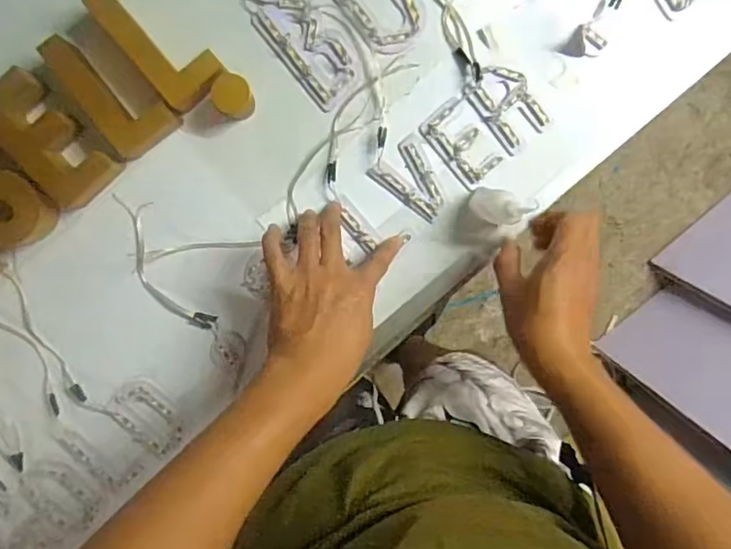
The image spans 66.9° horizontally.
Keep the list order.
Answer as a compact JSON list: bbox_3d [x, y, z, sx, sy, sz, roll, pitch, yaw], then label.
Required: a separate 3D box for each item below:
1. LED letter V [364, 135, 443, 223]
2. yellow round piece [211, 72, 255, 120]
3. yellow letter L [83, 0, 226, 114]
[{"bbox_3d":[0.050,-0.095,0.538,0.078,0.006,0.053,37,94,-9],"label":"LED letter V"},{"bbox_3d":[-0.118,-0.159,0.497,0.034,0.044,0.033,-1,98,-5],"label":"yellow round piece"},{"bbox_3d":[-0.177,-0.200,0.476,0.056,0.032,0.113,-40,100,1],"label":"yellow letter L"}]

